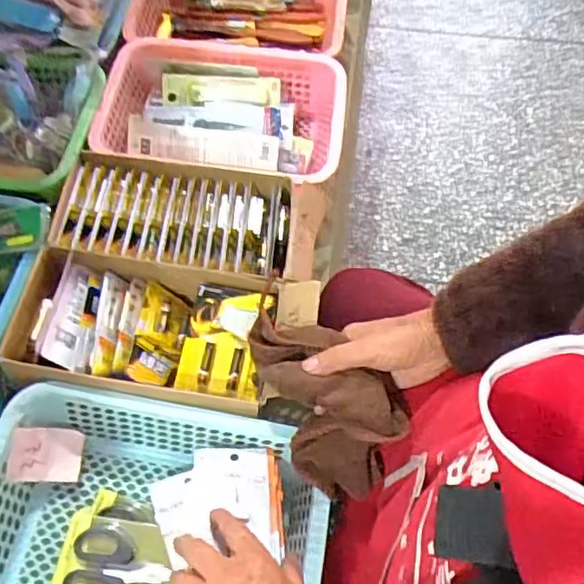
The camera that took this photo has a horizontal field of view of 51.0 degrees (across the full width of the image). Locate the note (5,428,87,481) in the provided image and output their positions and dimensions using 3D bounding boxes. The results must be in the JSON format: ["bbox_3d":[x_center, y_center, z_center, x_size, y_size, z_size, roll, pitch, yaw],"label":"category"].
[{"bbox_3d":[-0.237,0.157,0.593,0.071,0.004,0.051,16,72,-39],"label":"note"}]

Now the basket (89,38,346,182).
[{"bbox_3d":[-0.088,-0.244,0.822,0.312,0.086,0.240,5,57,3],"label":"basket"}]

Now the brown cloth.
[{"bbox_3d":[0.019,0.090,0.555,0.089,0.092,0.179,-36,64,-21],"label":"brown cloth"}]

